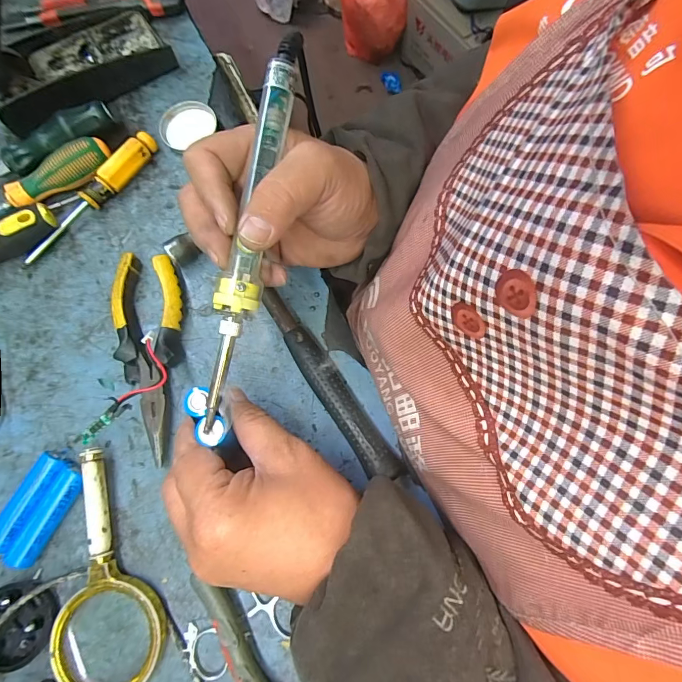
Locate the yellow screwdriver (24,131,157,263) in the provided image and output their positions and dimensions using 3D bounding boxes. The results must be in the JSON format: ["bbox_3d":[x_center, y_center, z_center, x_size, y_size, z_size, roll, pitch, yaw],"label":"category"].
[{"bbox_3d":[-0.208,-0.121,0.344,0.016,0.023,0.142,34,77,10],"label":"yellow screwdriver"}]

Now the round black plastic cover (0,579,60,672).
[{"bbox_3d":[-0.207,0.179,0.259,0.045,0.019,0.047,0,74,1],"label":"round black plastic cover"}]

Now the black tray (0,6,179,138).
[{"bbox_3d":[-0.243,-0.256,0.377,0.155,0.035,0.081,-35,76,-9],"label":"black tray"}]

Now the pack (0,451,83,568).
[{"bbox_3d":[-0.203,0.113,0.277,0.036,0.019,0.066,26,76,8],"label":"pack"}]

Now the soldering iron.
[{"bbox_3d":[-0.049,-0.068,0.234,0.021,0.021,0.230,11,87,4],"label":"soldering iron"}]

